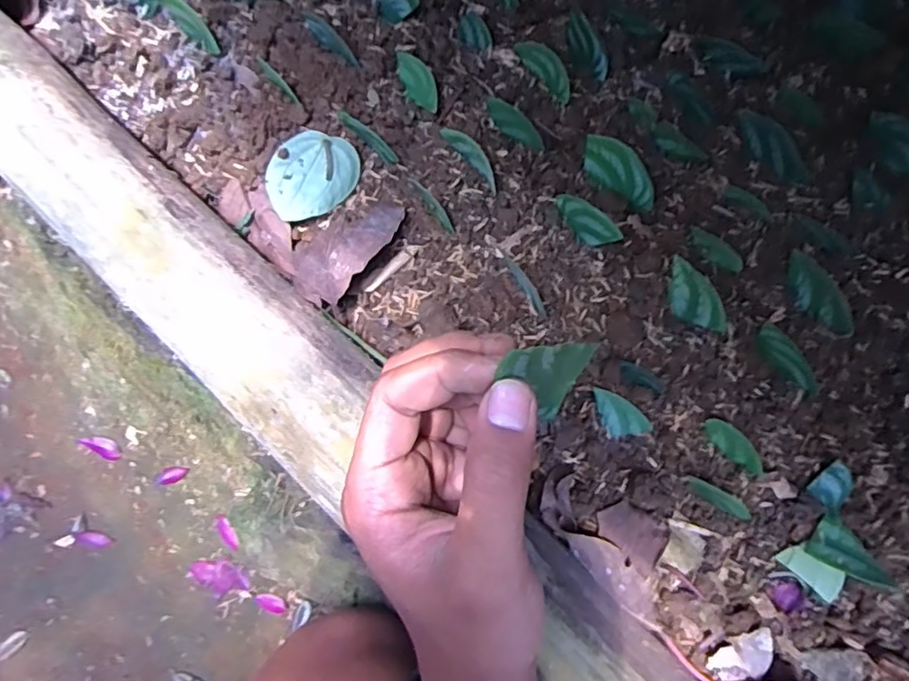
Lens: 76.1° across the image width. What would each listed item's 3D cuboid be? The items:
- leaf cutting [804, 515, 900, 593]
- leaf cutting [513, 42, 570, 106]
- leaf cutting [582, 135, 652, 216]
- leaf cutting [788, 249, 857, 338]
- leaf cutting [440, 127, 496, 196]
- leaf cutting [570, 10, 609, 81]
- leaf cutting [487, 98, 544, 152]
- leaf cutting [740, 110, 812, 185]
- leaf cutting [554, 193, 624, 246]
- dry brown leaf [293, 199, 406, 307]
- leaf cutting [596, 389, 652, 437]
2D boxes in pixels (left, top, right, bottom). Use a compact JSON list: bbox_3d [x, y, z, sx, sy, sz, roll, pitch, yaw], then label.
[{"bbox_3d":[0.205,0.111,0.294,0.049,0.012,0.024,32,76,7],"label":"leaf cutting"},{"bbox_3d":[0.060,-0.176,0.377,0.014,0.013,0.047,-43,92,-12],"label":"leaf cutting"},{"bbox_3d":[0.102,-0.104,0.354,0.054,0.016,0.020,40,77,9],"label":"leaf cutting"},{"bbox_3d":[0.209,-0.026,0.333,0.019,0.011,0.053,-29,77,-9],"label":"leaf cutting"},{"bbox_3d":[0.011,-0.113,0.358,0.048,0.013,0.013,46,77,-13],"label":"leaf cutting"},{"bbox_3d":[0.088,-0.195,0.384,0.012,0.018,0.047,-28,93,-9],"label":"leaf cutting"},{"bbox_3d":[0.039,-0.137,0.371,0.044,0.015,0.009,39,76,-9],"label":"leaf cutting"},{"bbox_3d":[0.198,-0.119,0.361,0.059,0.006,0.020,45,121,-2],"label":"leaf cutting"},{"bbox_3d":[0.077,-0.071,0.342,0.016,0.012,0.043,-42,80,-12],"label":"leaf cutting"},{"bbox_3d":[-0.058,-0.054,0.328,0.075,0.029,0.039,-43,80,-12],"label":"dry brown leaf"},{"bbox_3d":[0.090,0.038,0.313,0.022,0.007,0.028,-13,75,-5],"label":"leaf cutting"}]

